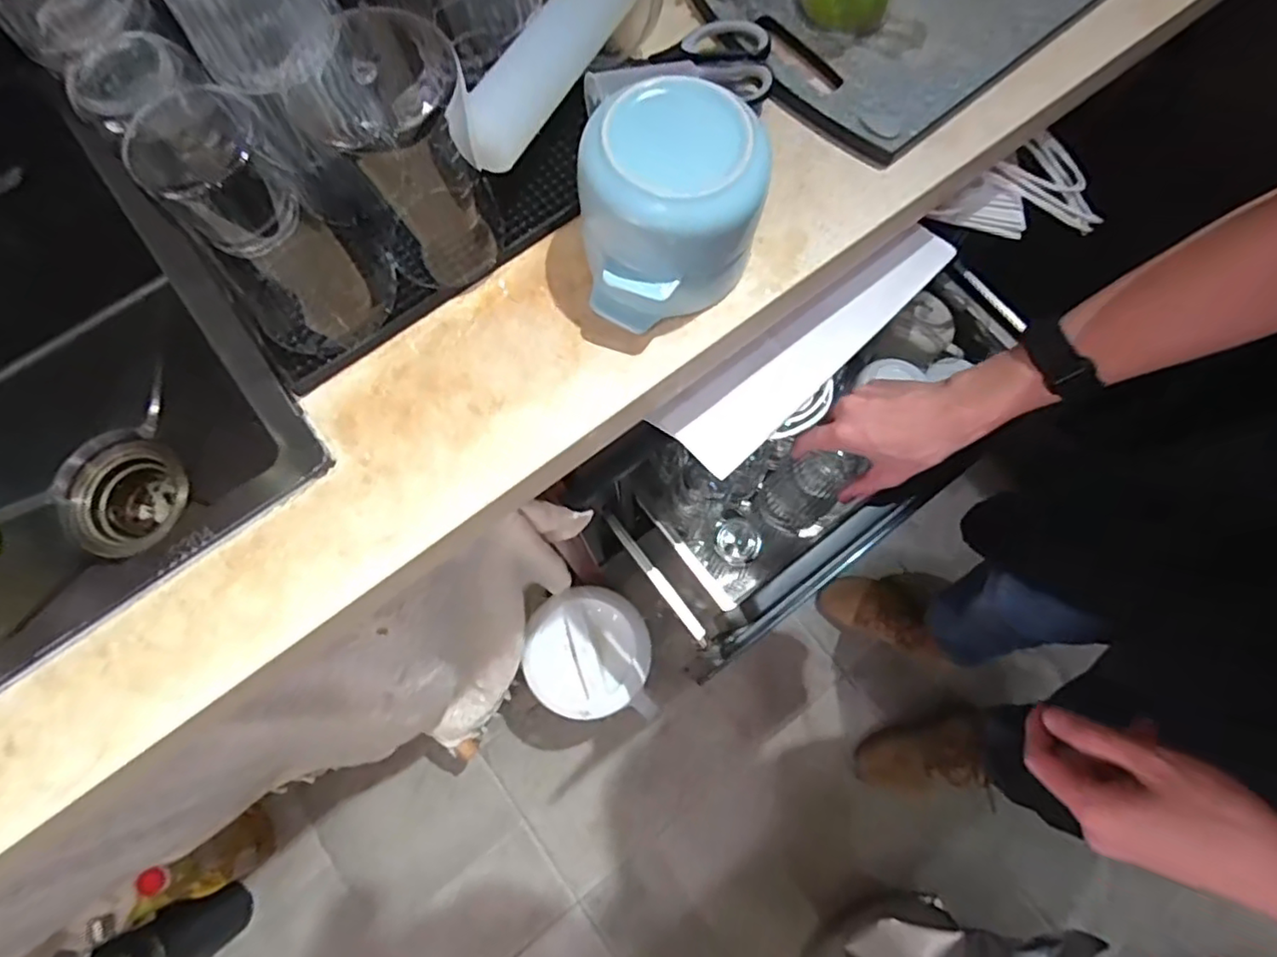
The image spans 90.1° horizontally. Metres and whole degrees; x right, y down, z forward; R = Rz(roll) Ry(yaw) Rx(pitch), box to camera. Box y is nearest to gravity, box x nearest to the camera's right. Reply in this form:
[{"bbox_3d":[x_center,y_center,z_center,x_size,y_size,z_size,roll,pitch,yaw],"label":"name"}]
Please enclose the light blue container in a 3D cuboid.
[{"bbox_3d":[0.018,-0.147,0.350,0.096,0.082,0.102,6,75,2],"label":"light blue container"}]

